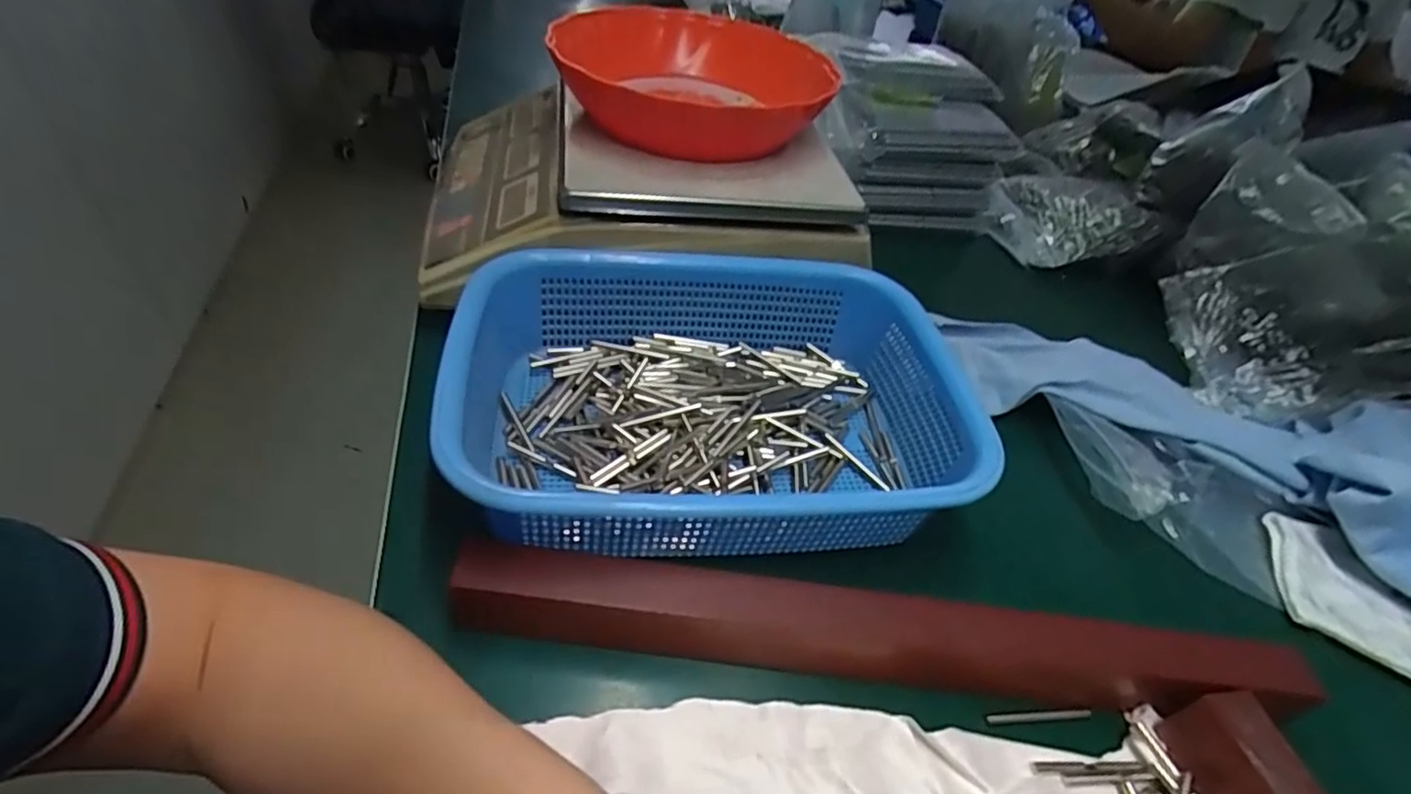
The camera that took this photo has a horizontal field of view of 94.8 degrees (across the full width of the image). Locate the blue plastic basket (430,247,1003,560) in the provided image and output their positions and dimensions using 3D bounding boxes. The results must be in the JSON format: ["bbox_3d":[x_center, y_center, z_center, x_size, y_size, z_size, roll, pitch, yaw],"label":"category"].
[{"bbox_3d":[0.008,0.003,0.380,0.276,0.084,0.206,-3,45,-11],"label":"blue plastic basket"}]

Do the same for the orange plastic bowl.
[{"bbox_3d":[-0.011,-0.252,0.504,0.208,0.063,0.204,2,44,-2],"label":"orange plastic bowl"}]

